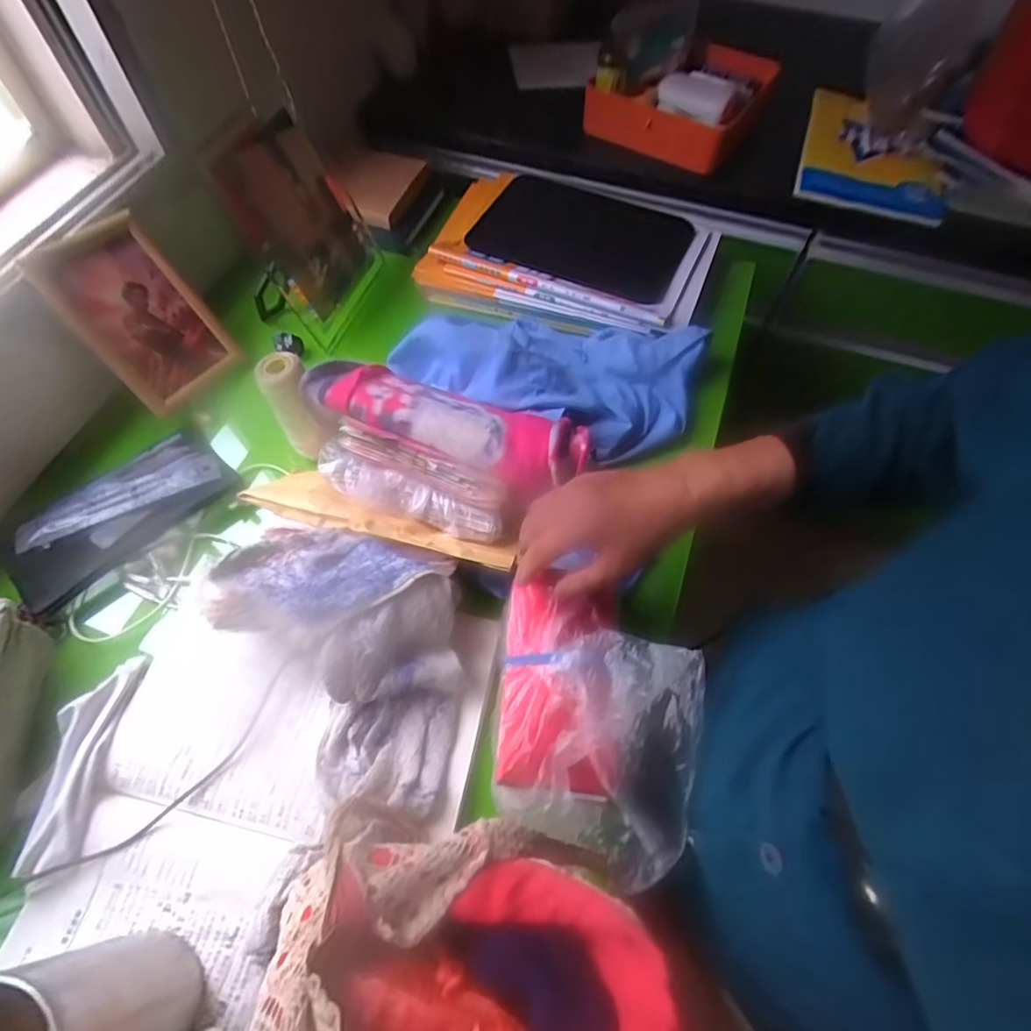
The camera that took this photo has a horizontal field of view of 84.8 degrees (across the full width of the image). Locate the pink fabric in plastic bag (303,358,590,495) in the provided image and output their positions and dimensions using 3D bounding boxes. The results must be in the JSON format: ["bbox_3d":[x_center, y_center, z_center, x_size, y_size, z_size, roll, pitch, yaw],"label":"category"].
[{"bbox_3d":[-0.067,-0.091,0.525,0.269,0.060,0.081,22,64,10],"label":"pink fabric in plastic bag"}]

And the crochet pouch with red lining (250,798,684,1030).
[{"bbox_3d":[-0.029,0.231,0.263,0.182,0.096,0.153,12,62,5],"label":"crochet pouch with red lining"}]

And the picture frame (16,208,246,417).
[{"bbox_3d":[-0.414,-0.224,0.628,0.013,0.182,0.134,-6,38,46],"label":"picture frame"}]

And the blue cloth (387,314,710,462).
[{"bbox_3d":[0.042,-0.179,0.634,0.319,0.112,0.208,16,63,7],"label":"blue cloth"}]

